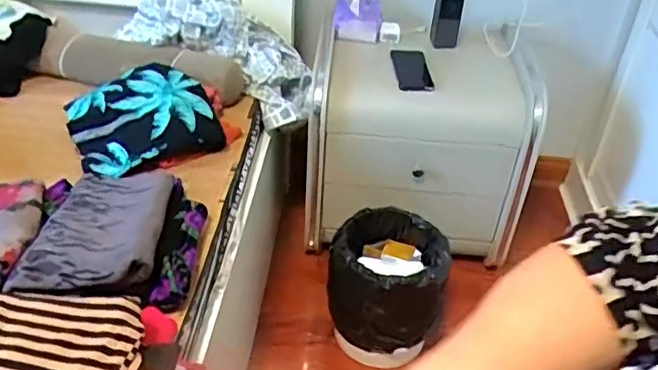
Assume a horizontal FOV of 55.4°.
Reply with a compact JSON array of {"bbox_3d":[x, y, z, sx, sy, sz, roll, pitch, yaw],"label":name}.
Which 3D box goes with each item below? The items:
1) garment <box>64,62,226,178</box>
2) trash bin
[{"bbox_3d":[-0.359,-0.134,1.210,0.261,0.097,0.251,-18,42,-25],"label":"garment"},{"bbox_3d":[0.120,0.212,1.306,0.227,0.238,0.211,9,37,8],"label":"trash bin"}]

